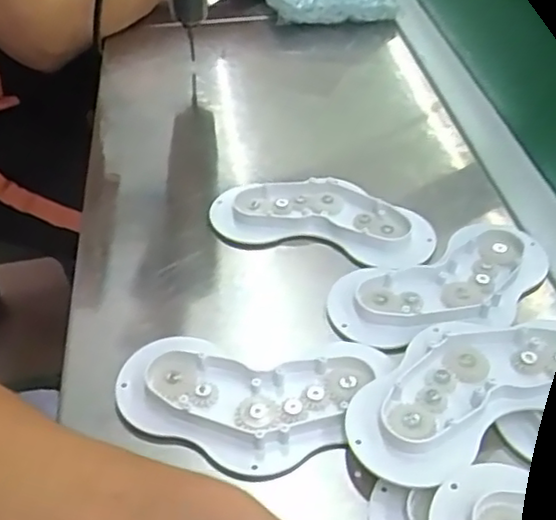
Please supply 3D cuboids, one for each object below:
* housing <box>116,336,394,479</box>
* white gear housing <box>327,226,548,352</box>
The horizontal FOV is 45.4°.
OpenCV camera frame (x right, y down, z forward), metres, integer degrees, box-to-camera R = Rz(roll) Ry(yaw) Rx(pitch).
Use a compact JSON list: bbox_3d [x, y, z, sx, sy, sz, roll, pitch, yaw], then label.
[{"bbox_3d":[-0.015,0.073,0.347,0.136,0.013,0.076,1,43,3],"label":"housing"},{"bbox_3d":[0.104,0.016,0.410,0.147,0.018,0.064,-17,45,-15],"label":"white gear housing"}]

